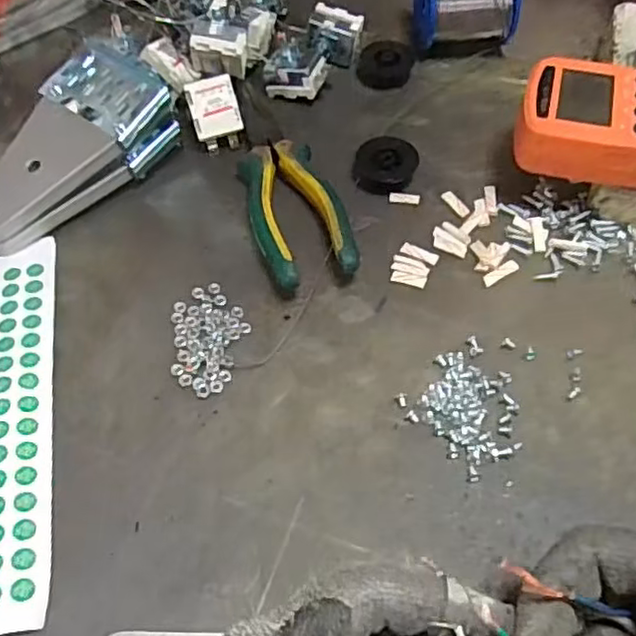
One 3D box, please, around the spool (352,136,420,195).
[{"bbox_3d":[0.043,-0.096,0.410,0.036,0.018,0.034,-1,57,1],"label":"spool"}]

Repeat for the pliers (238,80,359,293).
[{"bbox_3d":[-0.025,-0.089,0.404,0.051,0.024,0.178,-16,58,-8],"label":"pliers"}]

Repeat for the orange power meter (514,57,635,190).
[{"bbox_3d":[0.177,-0.107,0.360,0.124,0.036,0.066,10,58,8],"label":"orange power meter"}]

